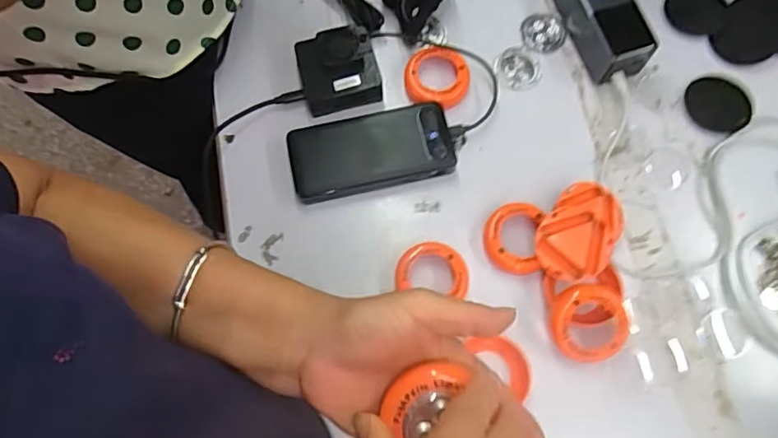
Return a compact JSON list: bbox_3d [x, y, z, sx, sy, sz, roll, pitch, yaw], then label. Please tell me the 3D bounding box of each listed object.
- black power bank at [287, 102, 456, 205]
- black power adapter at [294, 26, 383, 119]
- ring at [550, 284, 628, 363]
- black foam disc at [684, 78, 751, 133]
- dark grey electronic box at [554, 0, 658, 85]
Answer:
[{"bbox_3d":[-0.016,-0.062,0.537,0.155,0.031,0.075,-11,72,-1],"label":"black power bank"},{"bbox_3d":[-0.050,-0.148,0.547,0.075,0.045,0.070,-13,72,-2],"label":"black power adapter"},{"bbox_3d":[0.173,0.091,0.471,0.063,0.016,0.066,0,92,1],"label":"ring"},{"bbox_3d":[0.335,-0.117,0.557,0.063,0.004,0.061,-1,72,2],"label":"black foam disc"},{"bbox_3d":[0.219,-0.213,0.568,0.055,0.050,0.137,-19,73,-4],"label":"dark grey electronic box"}]

